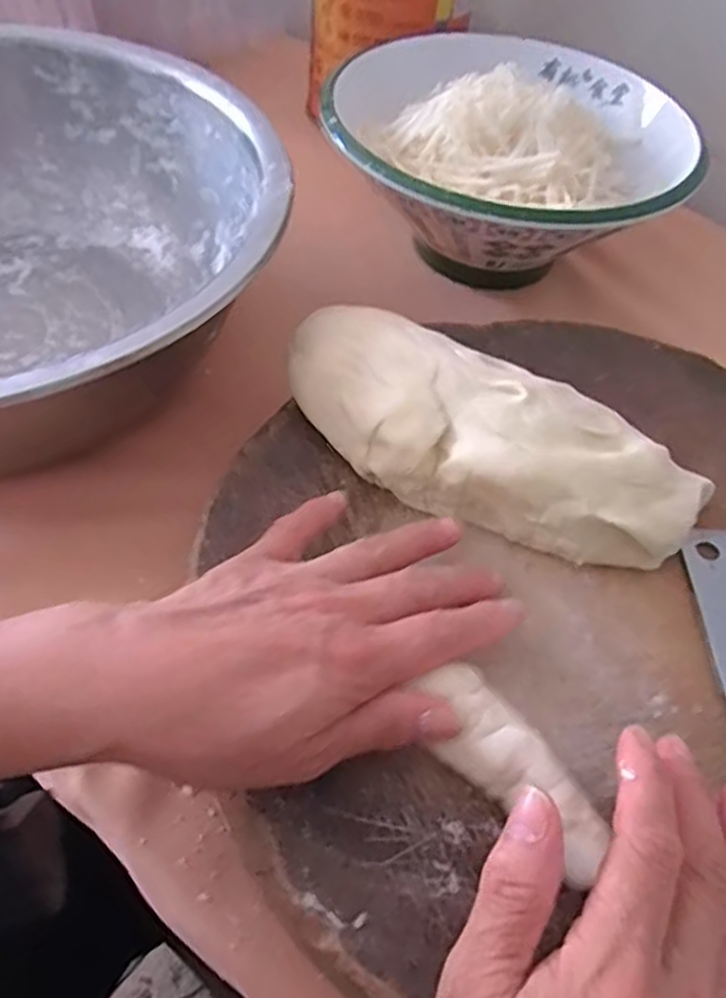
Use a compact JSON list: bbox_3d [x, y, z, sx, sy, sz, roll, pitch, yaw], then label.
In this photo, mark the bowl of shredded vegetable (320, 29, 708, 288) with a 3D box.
[{"bbox_3d":[0.088,-0.212,0.514,0.218,0.108,0.221,-5,52,-10],"label":"bowl of shredded vegetable"}]

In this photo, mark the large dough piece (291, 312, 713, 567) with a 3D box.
[{"bbox_3d":[0.049,-0.029,0.353,0.200,0.047,0.069,26,53,14],"label":"large dough piece"}]

